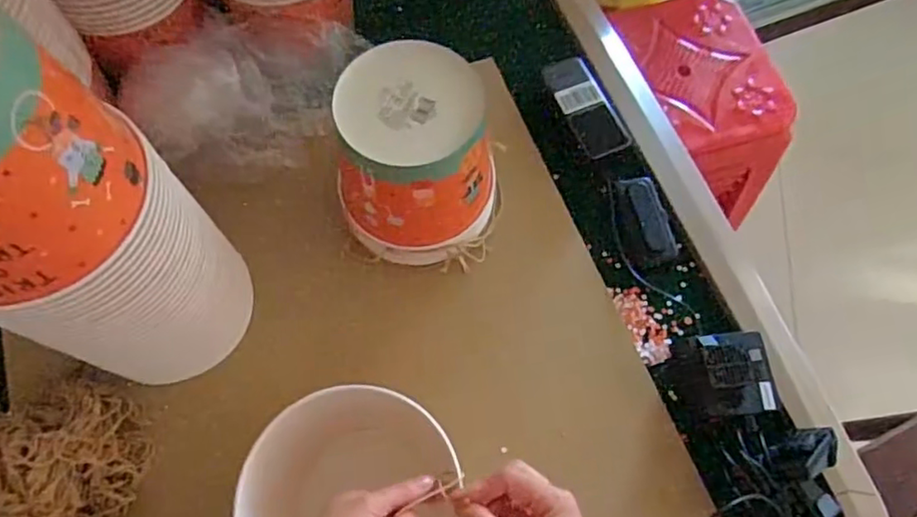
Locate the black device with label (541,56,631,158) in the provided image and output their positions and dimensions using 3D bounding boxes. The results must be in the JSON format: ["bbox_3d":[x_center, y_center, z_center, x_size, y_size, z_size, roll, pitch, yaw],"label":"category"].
[{"bbox_3d":[0.141,-0.173,0.700,0.056,0.019,0.129,-22,69,-10],"label":"black device with label"}]

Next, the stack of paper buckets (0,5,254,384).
[{"bbox_3d":[-0.261,-0.008,0.448,0.145,0.365,0.145,42,73,15],"label":"stack of paper buckets"}]

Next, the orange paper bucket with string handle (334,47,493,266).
[{"bbox_3d":[-0.034,-0.089,0.596,0.136,0.165,0.140,0,67,-1],"label":"orange paper bucket with string handle"}]

